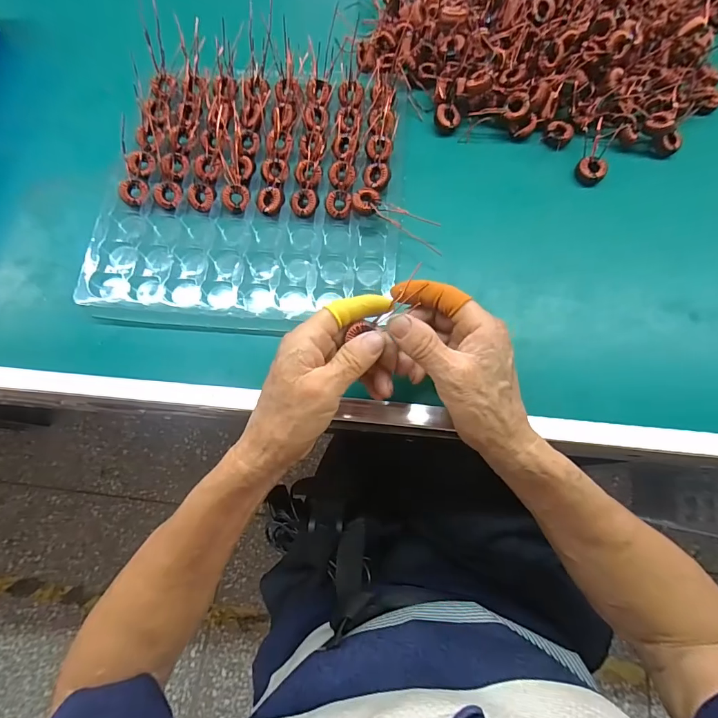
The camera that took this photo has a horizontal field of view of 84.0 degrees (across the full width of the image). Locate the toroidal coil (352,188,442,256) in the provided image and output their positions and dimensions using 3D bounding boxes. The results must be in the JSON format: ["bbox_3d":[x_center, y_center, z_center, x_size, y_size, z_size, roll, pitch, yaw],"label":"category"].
[{"bbox_3d":[0.038,-0.134,0.380,0.095,0.012,0.027,25,76,-6],"label":"toroidal coil"}]

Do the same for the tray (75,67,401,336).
[{"bbox_3d":[-0.103,-0.161,0.392,0.278,0.022,0.280,5,75,3],"label":"tray"}]

